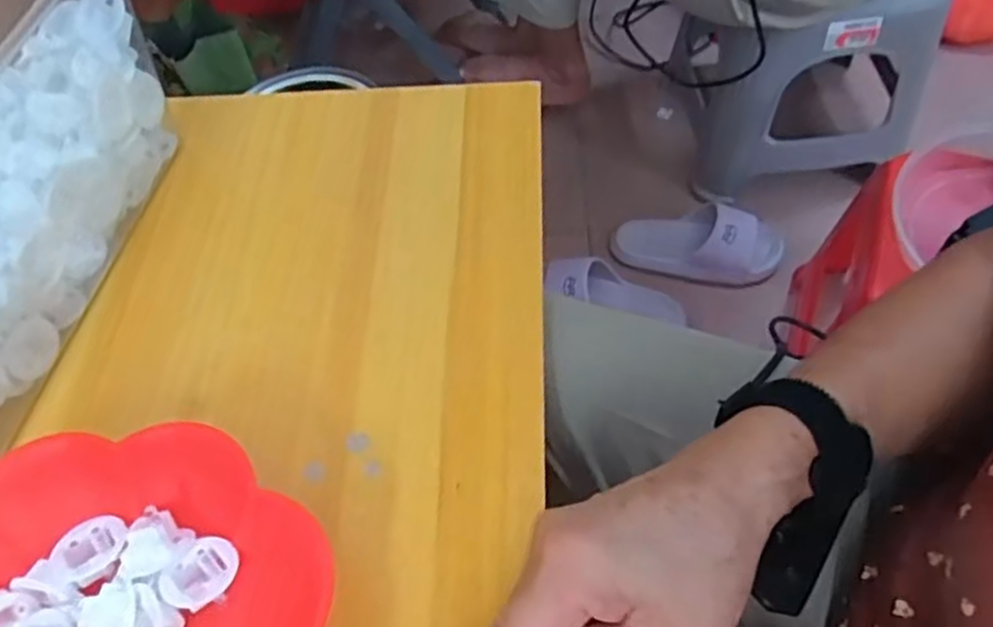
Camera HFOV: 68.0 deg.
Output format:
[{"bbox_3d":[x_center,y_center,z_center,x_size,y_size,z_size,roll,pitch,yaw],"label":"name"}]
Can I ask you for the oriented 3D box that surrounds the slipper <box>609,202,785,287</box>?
[{"bbox_3d":[0.272,-0.097,1.006,0.217,0.077,0.094,7,58,9],"label":"slipper"}]

